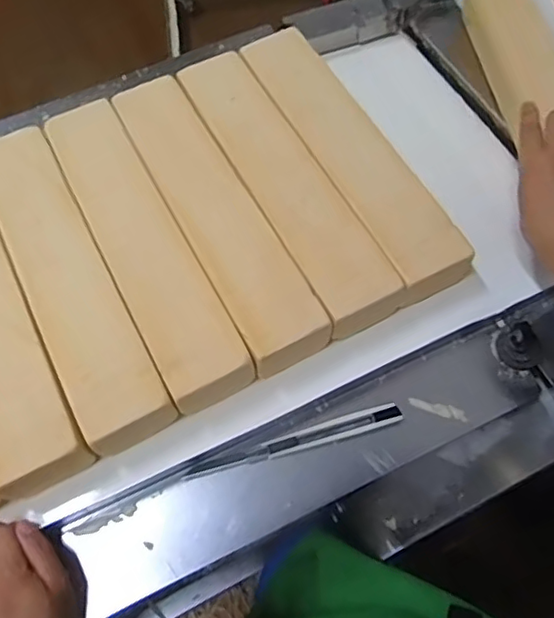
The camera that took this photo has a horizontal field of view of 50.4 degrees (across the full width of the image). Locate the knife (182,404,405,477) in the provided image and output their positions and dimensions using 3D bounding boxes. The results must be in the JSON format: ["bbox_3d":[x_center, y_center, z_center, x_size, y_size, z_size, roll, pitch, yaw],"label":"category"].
[{"bbox_3d":[0.017,0.119,0.525,0.193,0.007,0.018,-15,66,-6],"label":"knife"}]

